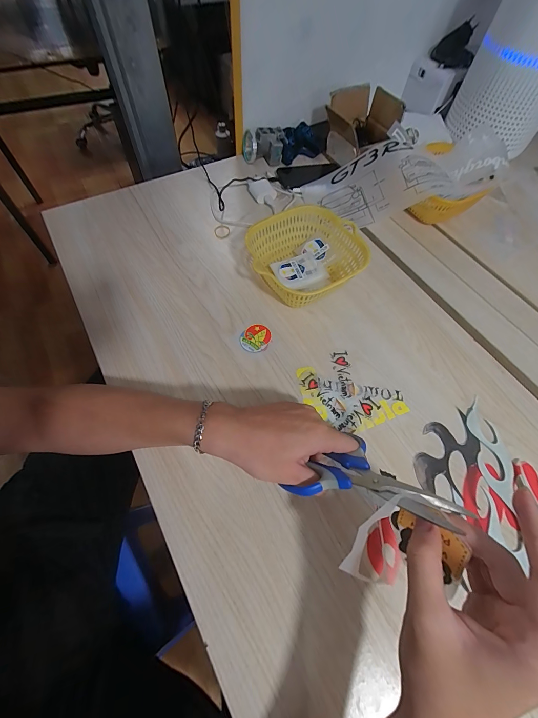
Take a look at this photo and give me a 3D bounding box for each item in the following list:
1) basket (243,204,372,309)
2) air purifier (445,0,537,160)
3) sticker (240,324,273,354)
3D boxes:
[{"bbox_3d":[0.052,-0.151,0.469,0.164,0.072,0.157,-38,71,-20],"label":"basket"},{"bbox_3d":[0.531,-0.615,0.614,0.192,0.289,0.157,29,65,11],"label":"air purifier"},{"bbox_3d":[-0.019,-0.030,0.450,0.047,0.004,0.044,1,63,-2],"label":"sticker"}]

